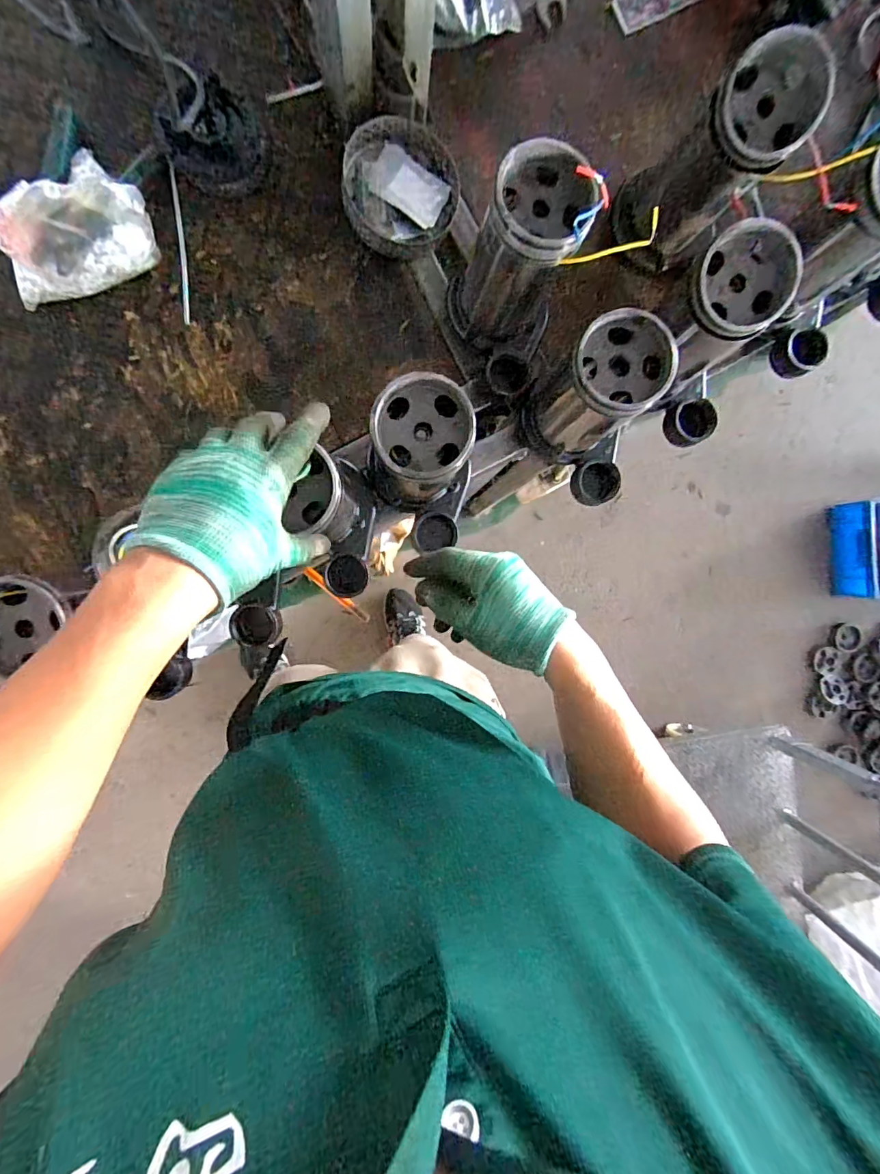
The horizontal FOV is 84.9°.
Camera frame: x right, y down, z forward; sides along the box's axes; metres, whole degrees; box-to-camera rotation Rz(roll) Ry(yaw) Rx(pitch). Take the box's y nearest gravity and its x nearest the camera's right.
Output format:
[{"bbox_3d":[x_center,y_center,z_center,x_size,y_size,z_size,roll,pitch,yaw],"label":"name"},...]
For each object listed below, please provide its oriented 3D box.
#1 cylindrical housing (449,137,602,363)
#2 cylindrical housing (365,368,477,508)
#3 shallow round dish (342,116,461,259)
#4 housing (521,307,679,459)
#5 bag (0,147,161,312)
[{"bbox_3d":[0.079,-0.322,0.500,0.107,0.196,0.099,0,93,-5],"label":"cylindrical housing"},{"bbox_3d":[-0.024,-0.138,0.504,0.097,0.192,0.093,0,93,-5],"label":"cylindrical housing"},{"bbox_3d":[-0.044,-0.458,0.562,0.130,0.043,0.128,0,93,-5],"label":"shallow round dish"},{"bbox_3d":[0.158,-0.202,0.511,0.081,0.185,0.087,0,93,-5],"label":"housing"},{"bbox_3d":[-0.387,-0.375,0.509,0.111,0.092,0.172,29,90,-6],"label":"bag"}]

